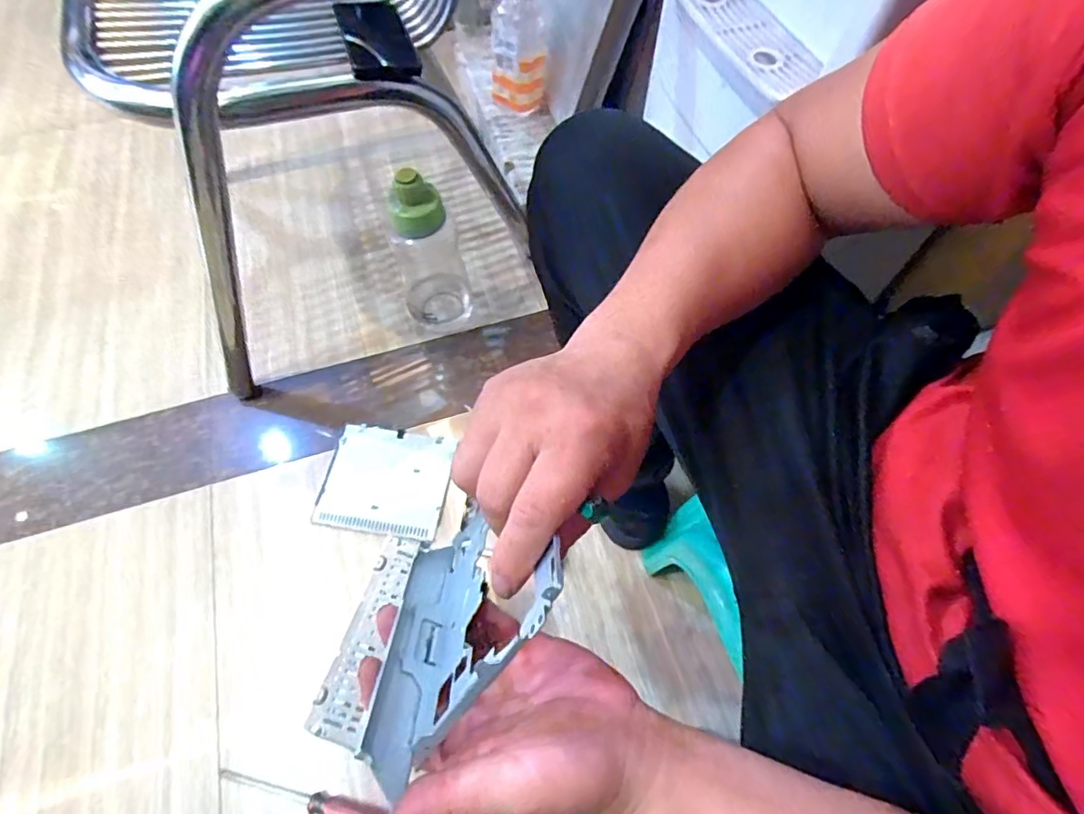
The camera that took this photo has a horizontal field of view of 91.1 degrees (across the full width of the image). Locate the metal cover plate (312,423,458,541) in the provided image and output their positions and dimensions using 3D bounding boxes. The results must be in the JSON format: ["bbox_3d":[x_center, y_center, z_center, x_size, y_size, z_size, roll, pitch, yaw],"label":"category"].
[{"bbox_3d":[-0.229,0.106,0.782,0.181,0.009,0.157,8,62,4],"label":"metal cover plate"}]

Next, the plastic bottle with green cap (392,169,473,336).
[{"bbox_3d":[-0.173,-0.230,0.802,0.105,0.287,0.092,-10,62,-5],"label":"plastic bottle with green cap"}]

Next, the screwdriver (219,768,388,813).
[{"bbox_3d":[-0.276,0.447,0.607,0.200,0.023,0.022,7,63,9],"label":"screwdriver"}]

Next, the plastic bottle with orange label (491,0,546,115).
[{"bbox_3d":[-0.046,-0.677,0.994,0.104,0.203,0.090,-3,62,-2],"label":"plastic bottle with orange label"}]

